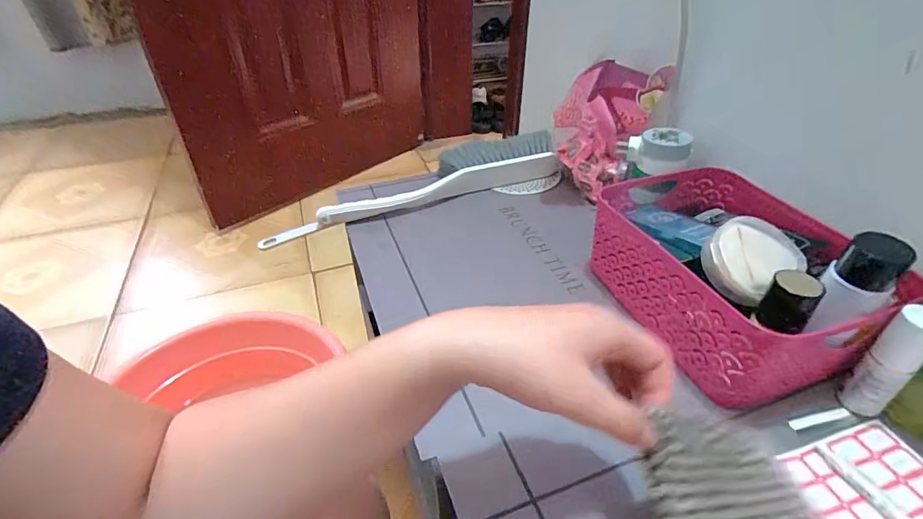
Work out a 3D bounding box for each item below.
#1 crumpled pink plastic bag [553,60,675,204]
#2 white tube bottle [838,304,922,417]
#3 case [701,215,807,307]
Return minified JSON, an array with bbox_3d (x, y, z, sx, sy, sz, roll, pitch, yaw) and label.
[{"bbox_3d":[0.200,-0.174,0.632,0.141,0.170,0.099,11,40,17],"label":"crumpled pink plastic bag"},{"bbox_3d":[0.332,0.082,0.349,0.026,0.105,0.027,-21,42,-22],"label":"white tube bottle"},{"bbox_3d":[0.246,-0.002,0.382,0.079,0.018,0.064,-32,69,-12],"label":"case"}]

